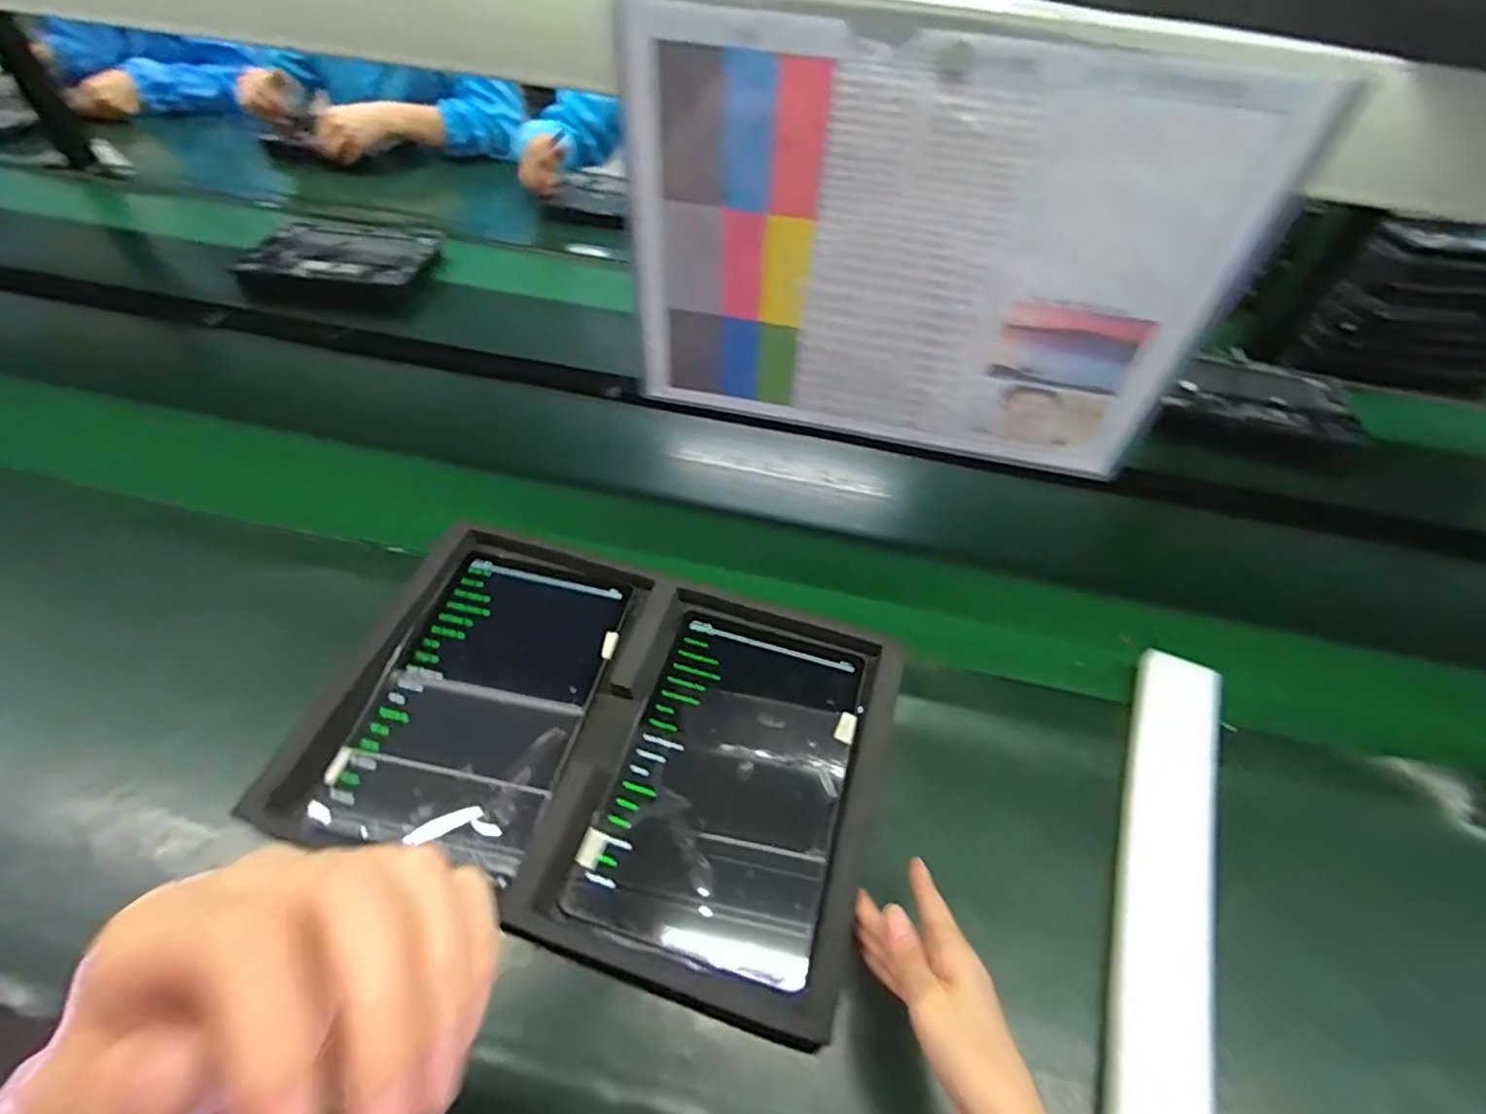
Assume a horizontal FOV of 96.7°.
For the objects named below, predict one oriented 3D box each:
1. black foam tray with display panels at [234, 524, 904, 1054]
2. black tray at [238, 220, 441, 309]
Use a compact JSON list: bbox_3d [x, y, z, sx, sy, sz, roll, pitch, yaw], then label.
[{"bbox_3d":[-0.109,0.140,0.522,0.427,0.042,0.289,16,50,8],"label":"black foam tray with display panels"},{"bbox_3d":[-0.597,-0.452,0.999,0.247,0.037,0.179,0,50,-3],"label":"black tray"}]

